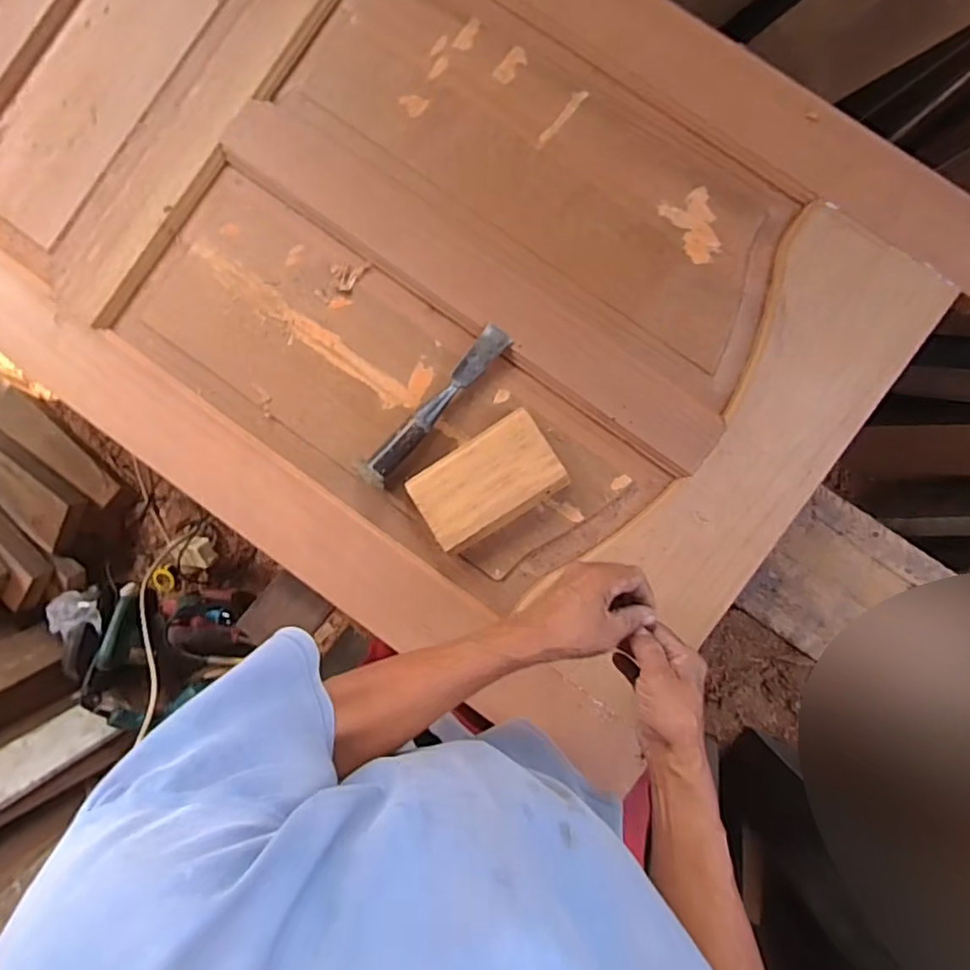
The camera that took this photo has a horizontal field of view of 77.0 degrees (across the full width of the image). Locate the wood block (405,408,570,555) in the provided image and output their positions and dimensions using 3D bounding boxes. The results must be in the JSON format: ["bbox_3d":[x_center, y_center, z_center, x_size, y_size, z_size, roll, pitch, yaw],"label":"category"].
[{"bbox_3d":[0.004,-0.003,0.725,0.171,0.038,0.105,-32,87,5],"label":"wood block"}]

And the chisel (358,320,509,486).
[{"bbox_3d":[-0.058,-0.095,0.730,0.033,0.039,0.234,41,94,5],"label":"chisel"}]

